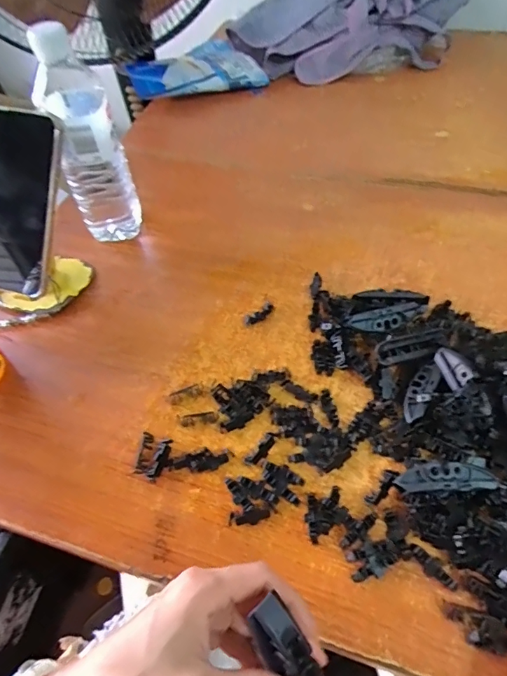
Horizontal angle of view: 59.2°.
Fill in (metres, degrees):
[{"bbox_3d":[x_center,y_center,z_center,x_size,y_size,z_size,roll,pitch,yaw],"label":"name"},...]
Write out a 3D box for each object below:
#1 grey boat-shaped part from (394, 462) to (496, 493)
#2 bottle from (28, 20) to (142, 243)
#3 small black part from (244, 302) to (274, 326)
[{"bbox_3d":[0.139,0.101,0.324,0.067,0.005,0.021,-2,47,5],"label":"grey boat-shaped part"},{"bbox_3d":[-0.170,-0.198,0.461,0.065,0.206,0.077,-20,54,-10],"label":"bottle"},{"bbox_3d":[0.006,-0.024,0.447,0.034,0.011,0.011,-34,57,-20],"label":"small black part"}]

